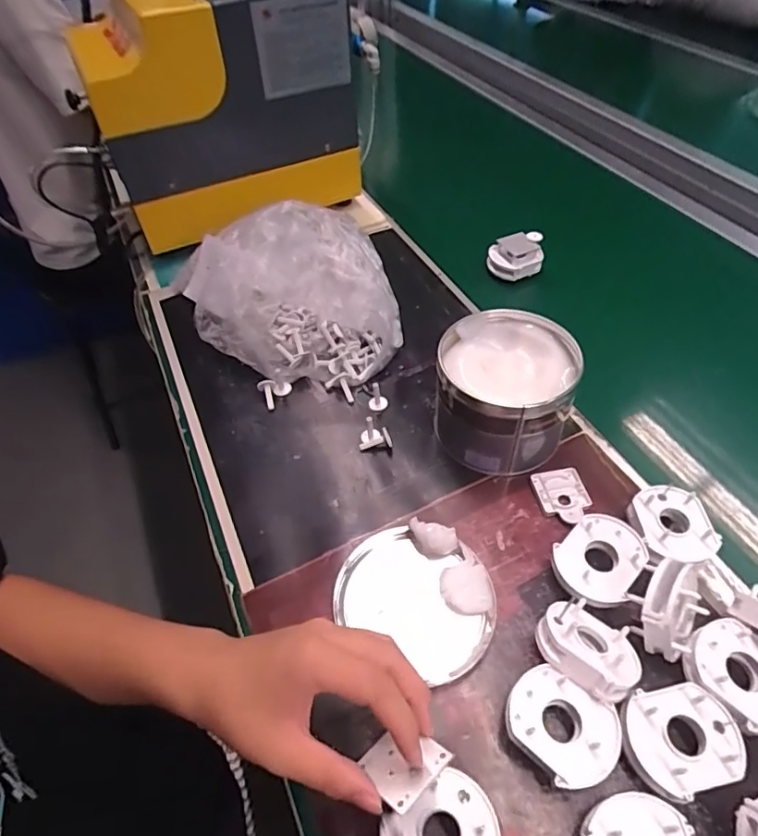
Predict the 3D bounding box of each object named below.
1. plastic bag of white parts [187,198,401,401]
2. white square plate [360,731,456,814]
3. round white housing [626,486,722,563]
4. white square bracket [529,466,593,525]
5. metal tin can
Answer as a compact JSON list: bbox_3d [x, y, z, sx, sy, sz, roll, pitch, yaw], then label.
[{"bbox_3d":[-0.106,-0.150,0.636,0.244,0.108,0.252,-15,51,-9],"label":"plastic bag of white parts"},{"bbox_3d":[0.014,0.198,0.306,0.041,0.005,0.043,-27,20,-30],"label":"white square plate"},{"bbox_3d":[0.247,0.095,0.457,0.062,0.036,0.066,-2,51,2],"label":"round white housing"},{"bbox_3d":[0.172,0.074,0.498,0.047,0.007,0.055,-10,51,-5],"label":"white square bracket"},{"bbox_3d":[0.122,-0.024,0.522,0.125,0.098,0.130,10,52,12],"label":"metal tin can"}]

